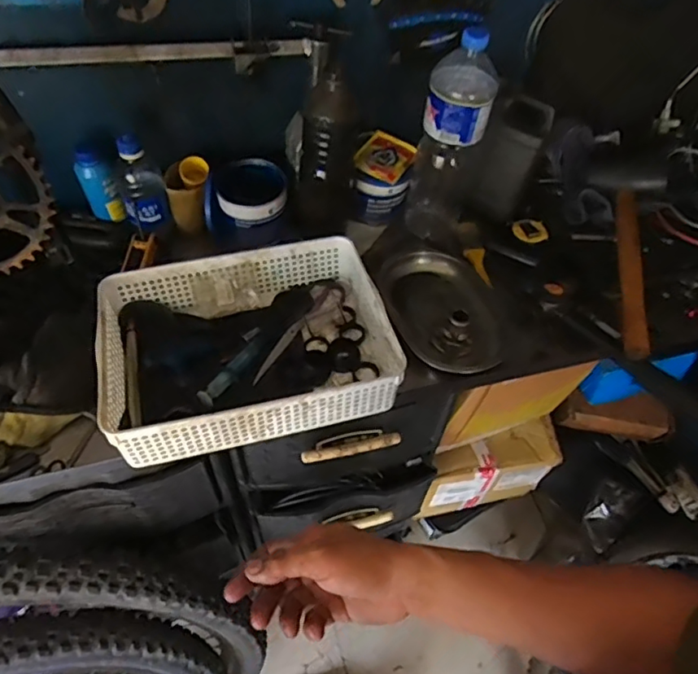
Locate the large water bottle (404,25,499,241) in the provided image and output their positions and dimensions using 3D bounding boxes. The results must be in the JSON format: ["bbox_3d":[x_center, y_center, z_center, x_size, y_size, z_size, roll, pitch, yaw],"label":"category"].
[{"bbox_3d":[0.146,-0.274,0.799,0.093,0.317,0.086,16,55,7],"label":"large water bottle"}]

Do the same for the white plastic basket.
[{"bbox_3d":[-0.125,0.006,0.694,0.325,0.093,0.252,-11,56,-12],"label":"white plastic basket"}]

